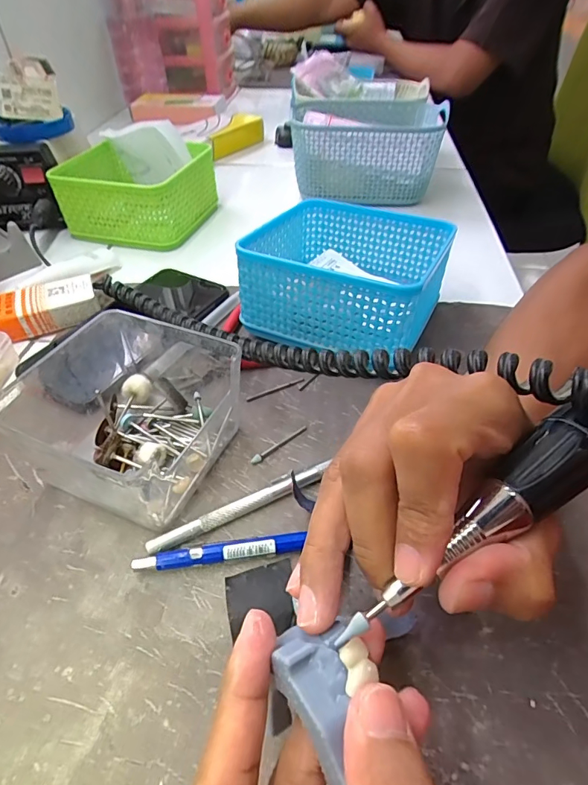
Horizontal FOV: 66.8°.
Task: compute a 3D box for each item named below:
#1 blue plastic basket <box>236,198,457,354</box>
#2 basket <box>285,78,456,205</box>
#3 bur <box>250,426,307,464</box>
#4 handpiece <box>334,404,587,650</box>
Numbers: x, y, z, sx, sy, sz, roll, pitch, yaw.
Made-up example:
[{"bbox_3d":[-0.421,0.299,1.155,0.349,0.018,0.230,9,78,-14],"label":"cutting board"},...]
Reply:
[{"bbox_3d":[0.039,-0.090,0.337,0.128,0.072,0.133,20,49,20],"label":"blue plastic basket"},{"bbox_3d":[0.082,-0.289,0.528,0.163,0.077,0.141,0,45,1],"label":"basket"},{"bbox_3d":[-0.009,0.031,0.270,0.042,0.004,0.005,-34,55,-27],"label":"bur"},{"bbox_3d":[0.093,0.019,0.151,0.191,0.021,0.024,-35,54,-11],"label":"handpiece"}]

